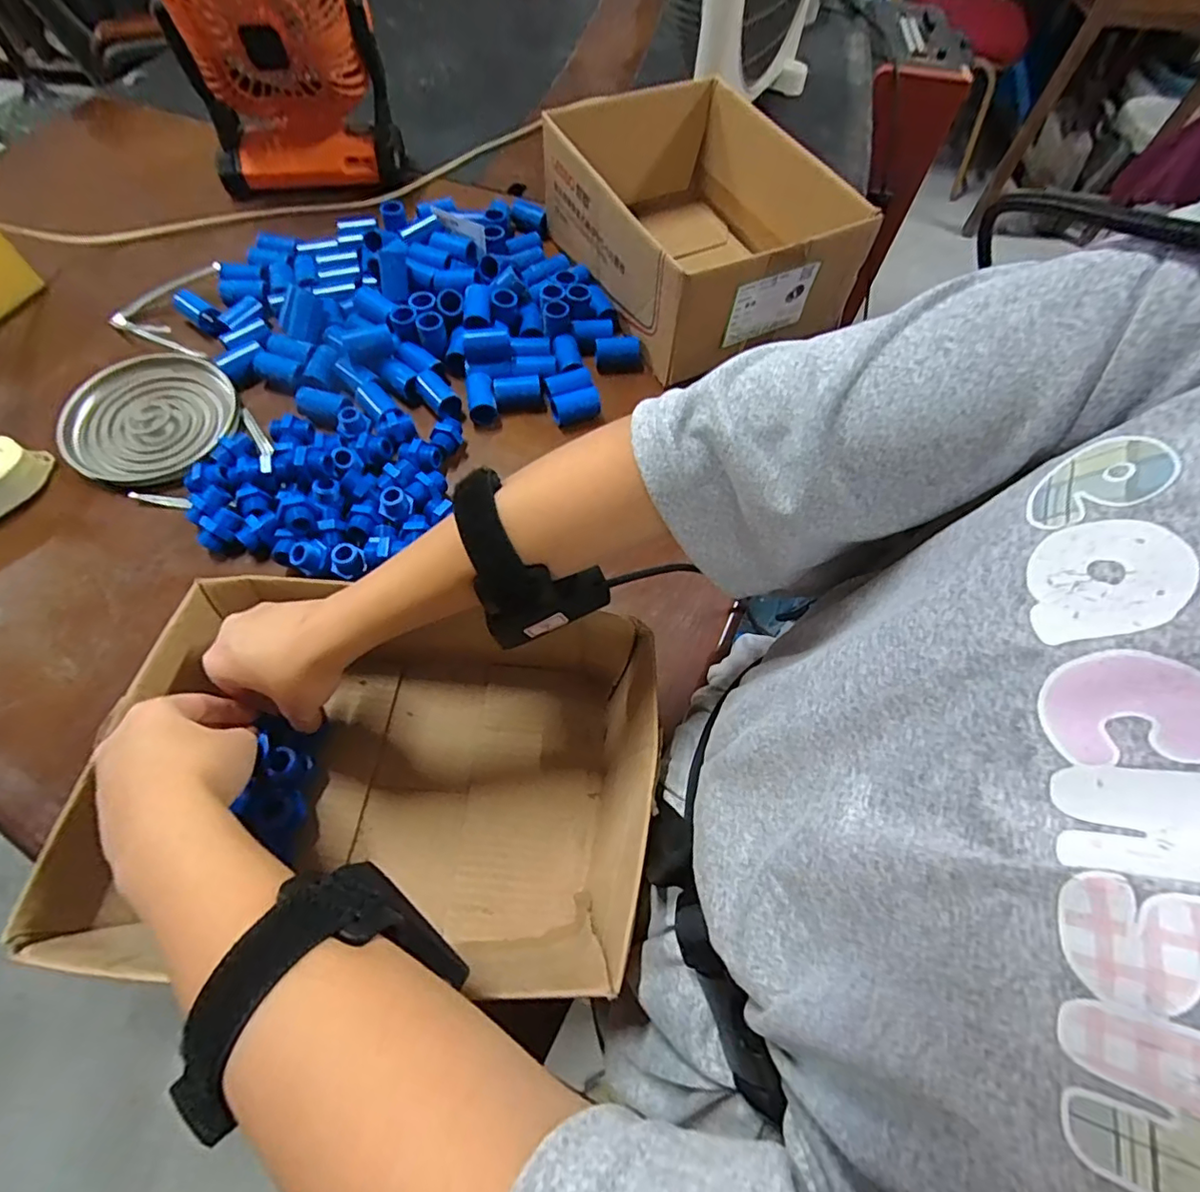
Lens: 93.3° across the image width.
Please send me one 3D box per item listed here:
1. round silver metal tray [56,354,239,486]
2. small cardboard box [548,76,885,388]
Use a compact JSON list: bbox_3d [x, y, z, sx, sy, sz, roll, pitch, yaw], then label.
[{"bbox_3d":[-0.407,-0.164,0.514,0.118,0.015,0.139,17,68,-14],"label":"round silver metal tray"},{"bbox_3d":[0.091,-0.402,0.604,0.218,0.124,0.322,-25,66,-15],"label":"small cardboard box"}]

